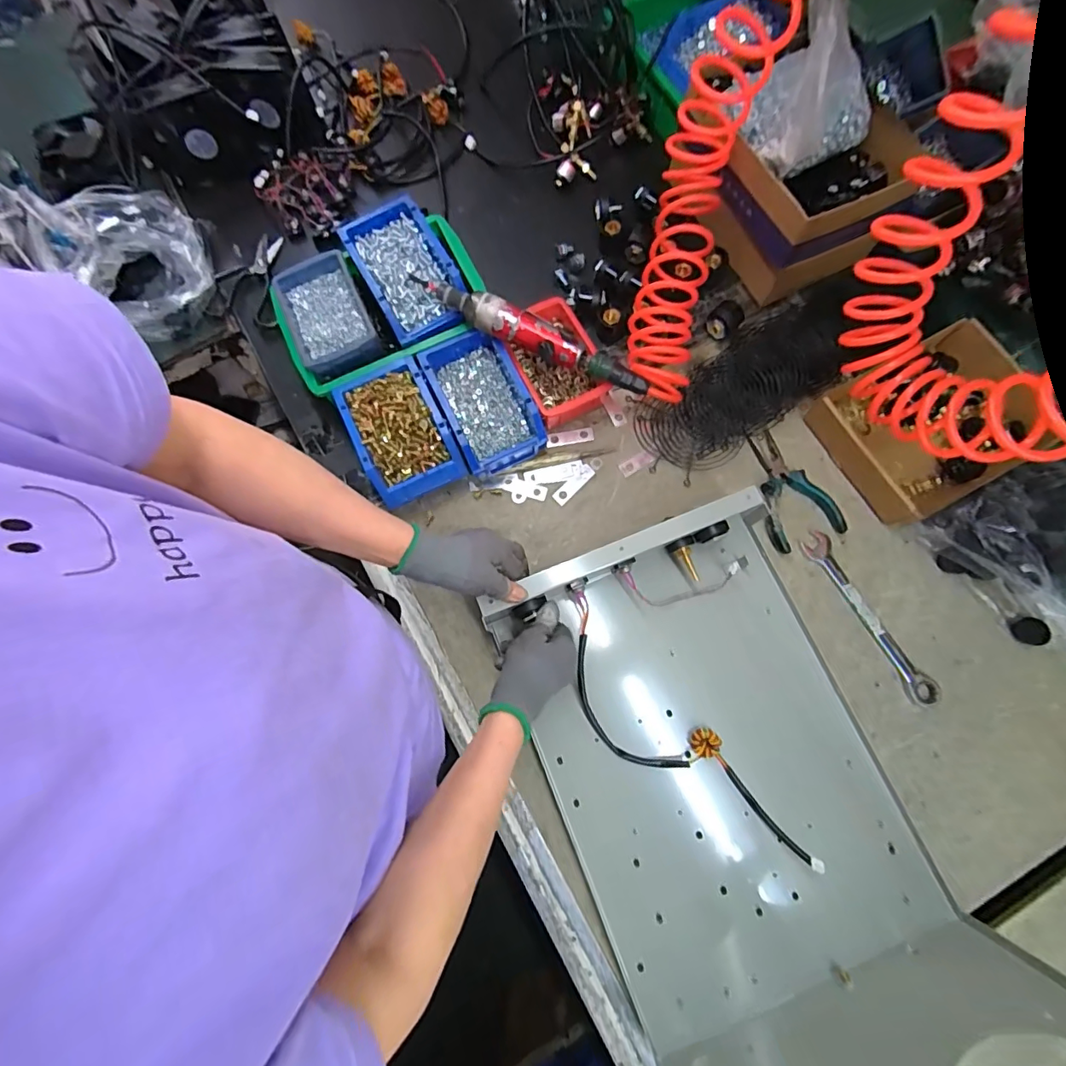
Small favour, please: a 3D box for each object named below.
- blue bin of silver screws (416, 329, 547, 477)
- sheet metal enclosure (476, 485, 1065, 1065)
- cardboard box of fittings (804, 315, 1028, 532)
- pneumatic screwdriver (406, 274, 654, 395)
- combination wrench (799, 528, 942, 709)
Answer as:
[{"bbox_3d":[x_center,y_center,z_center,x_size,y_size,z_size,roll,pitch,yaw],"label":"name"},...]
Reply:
[{"bbox_3d":[-0.061,-0.162,0.621,0.103,0.058,0.161,-26,77,-4],"label":"blue bin of silver screws"},{"bbox_3d":[0.182,0.201,0.401,0.330,0.312,0.466,-21,77,-5],"label":"sheet metal enclosure"},{"bbox_3d":[0.477,-0.133,0.608,0.230,0.044,0.187,-26,77,-4],"label":"cardboard box of fittings"},{"bbox_3d":[-0.006,-0.234,0.590,0.303,0.046,0.046,25,79,8],"label":"pneumatic screwdriver"},{"bbox_3d":[0.388,0.096,0.578,0.032,0.010,0.220,-29,77,-5],"label":"combination wrench"}]

